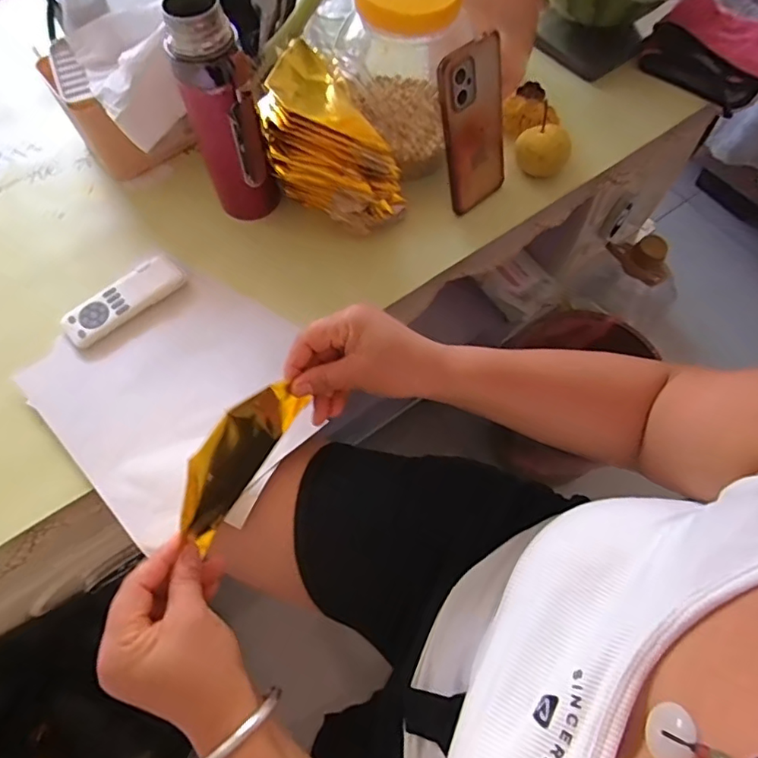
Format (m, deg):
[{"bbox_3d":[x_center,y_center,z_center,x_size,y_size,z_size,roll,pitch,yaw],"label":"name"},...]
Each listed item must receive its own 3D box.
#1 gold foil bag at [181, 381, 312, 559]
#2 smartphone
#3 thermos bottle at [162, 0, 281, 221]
[{"bbox_3d":[-0.103,0.058,0.400,0.020,0.090,0.127,28,68,13],"label":"gold foil bag"},{"bbox_3d":[0.099,-0.252,0.549,0.075,0.169,0.012,-37,56,-10],"label":"smartphone"},{"bbox_3d":[-0.147,-0.245,0.522,0.061,0.210,0.057,-27,67,-11],"label":"thermos bottle"}]

